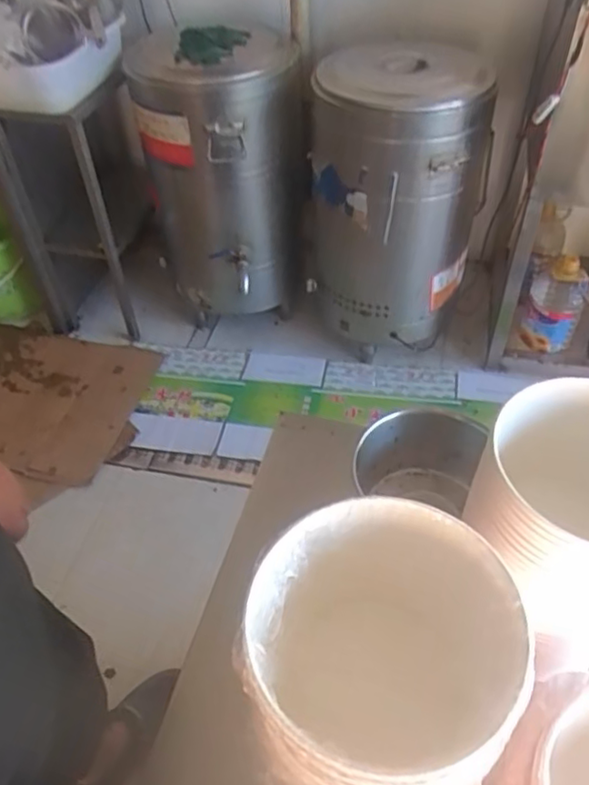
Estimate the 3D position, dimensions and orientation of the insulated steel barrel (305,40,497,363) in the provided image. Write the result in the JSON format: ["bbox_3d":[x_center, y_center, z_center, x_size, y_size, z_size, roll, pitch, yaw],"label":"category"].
[{"bbox_3d":[0.261,-0.526,1.715,0.425,0.683,0.434,5,47,7],"label":"insulated steel barrel"}]

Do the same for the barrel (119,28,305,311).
[{"bbox_3d":[-0.189,-0.584,1.777,0.430,0.680,0.435,-7,47,-3],"label":"barrel"}]

